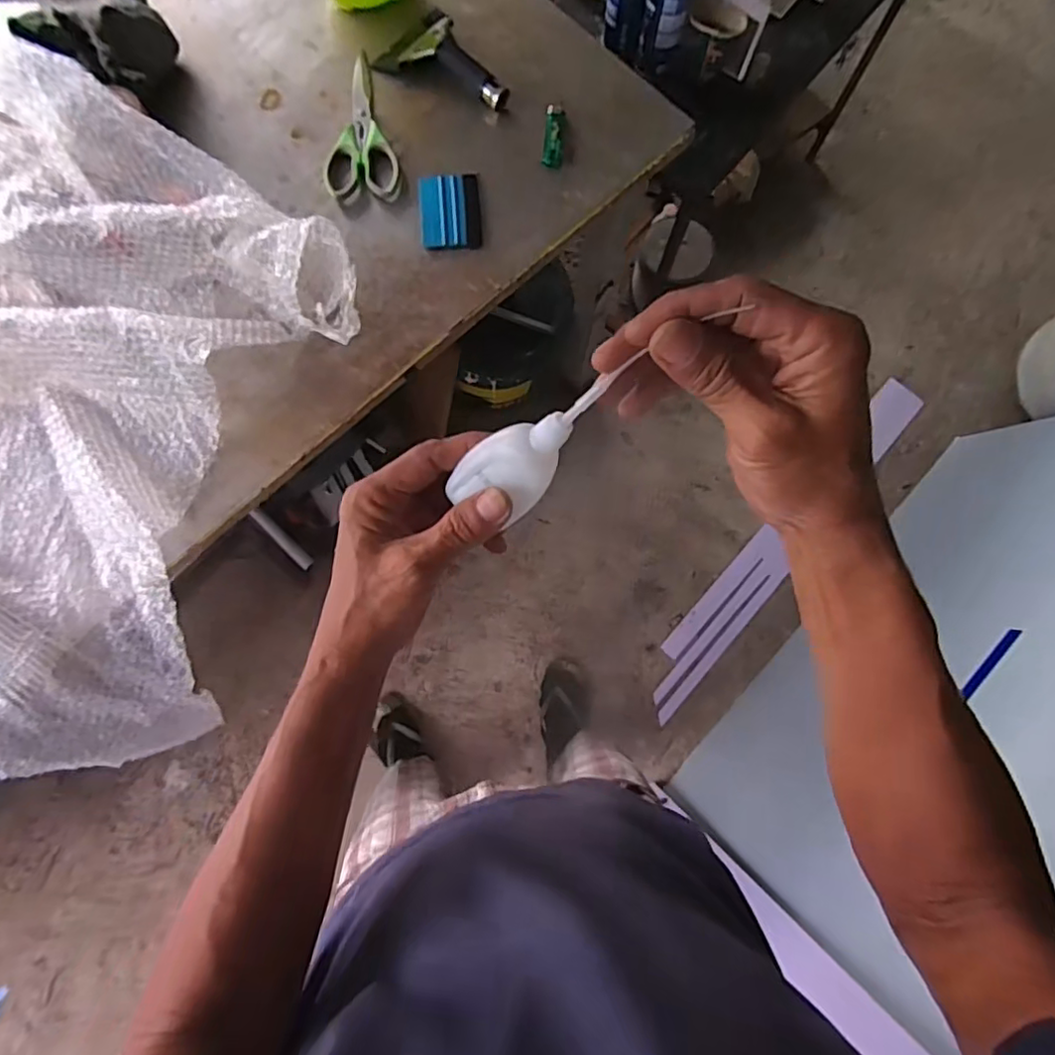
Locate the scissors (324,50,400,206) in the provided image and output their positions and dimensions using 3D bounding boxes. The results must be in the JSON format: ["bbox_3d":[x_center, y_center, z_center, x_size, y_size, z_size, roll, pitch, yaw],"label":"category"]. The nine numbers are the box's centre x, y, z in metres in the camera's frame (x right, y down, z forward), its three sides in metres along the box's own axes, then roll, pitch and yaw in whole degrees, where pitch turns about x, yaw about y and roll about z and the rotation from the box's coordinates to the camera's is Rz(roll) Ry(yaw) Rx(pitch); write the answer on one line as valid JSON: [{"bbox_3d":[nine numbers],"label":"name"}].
[{"bbox_3d":[-0.215,-0.504,0.760,0.086,0.012,0.211,-9,81,-2],"label":"scissors"}]

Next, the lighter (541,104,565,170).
[{"bbox_3d":[0.034,-0.499,0.761,0.026,0.017,0.091,6,80,0],"label":"lighter"}]

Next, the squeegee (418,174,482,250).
[{"bbox_3d":[-0.094,-0.392,0.742,0.072,0.009,0.103,-4,80,-1],"label":"squeegee"}]

